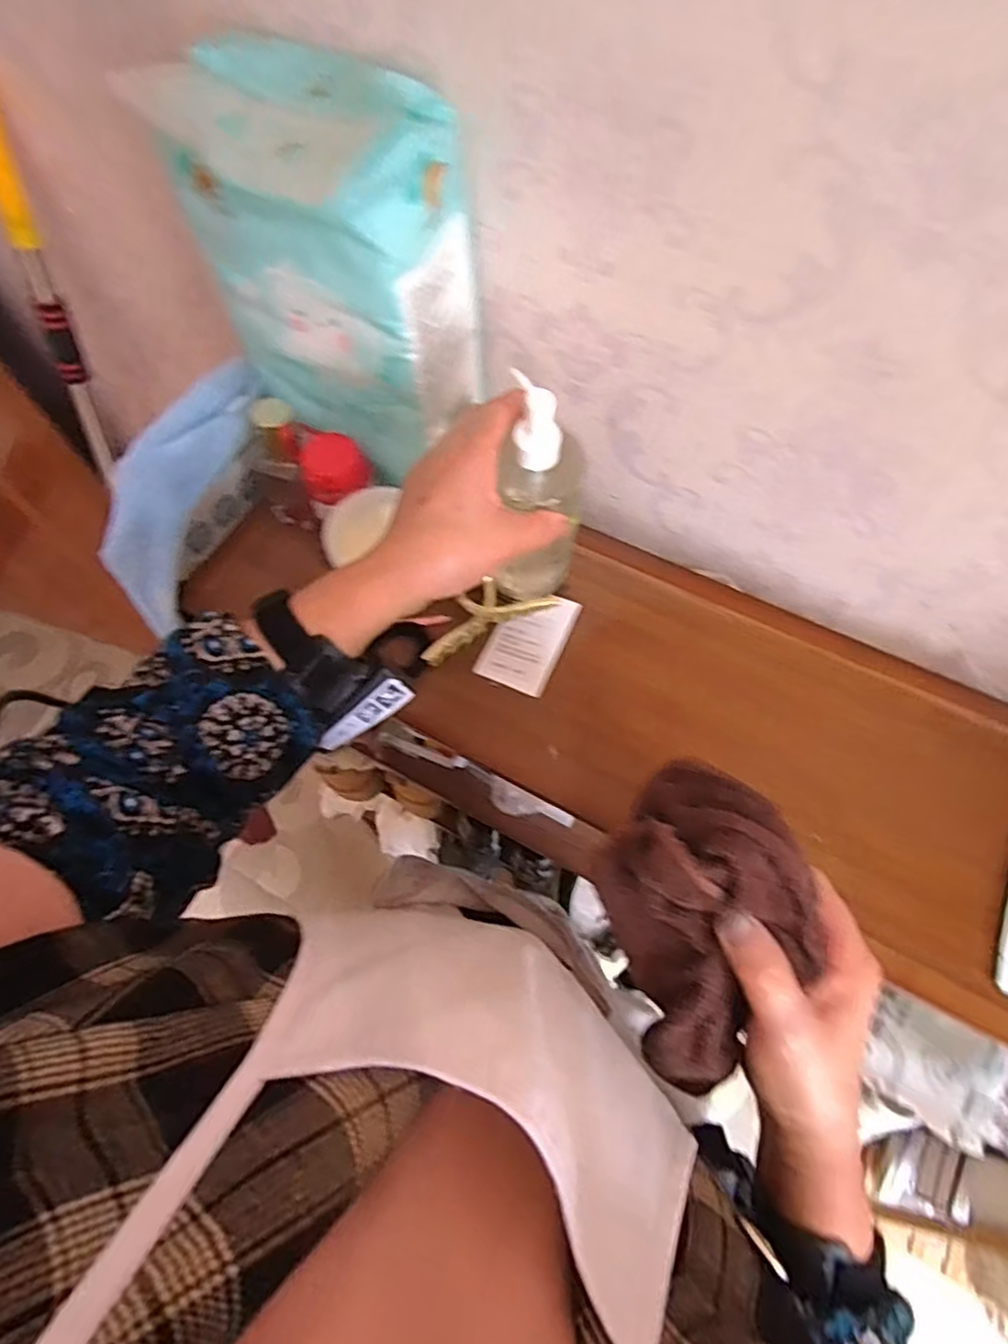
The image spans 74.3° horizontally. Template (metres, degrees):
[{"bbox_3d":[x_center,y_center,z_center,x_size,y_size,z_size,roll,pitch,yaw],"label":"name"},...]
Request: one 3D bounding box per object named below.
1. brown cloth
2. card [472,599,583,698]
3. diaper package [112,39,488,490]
[{"bbox_3d":[0.105,0.122,0.330,0.091,0.095,0.142,-16,65,-7],"label":"brown cloth"},{"bbox_3d":[0.019,-0.026,0.532,0.057,0.006,0.087,22,67,13],"label":"card"},{"bbox_3d":[-0.110,-0.266,0.463,0.161,0.220,0.107,32,68,15],"label":"diaper package"}]

